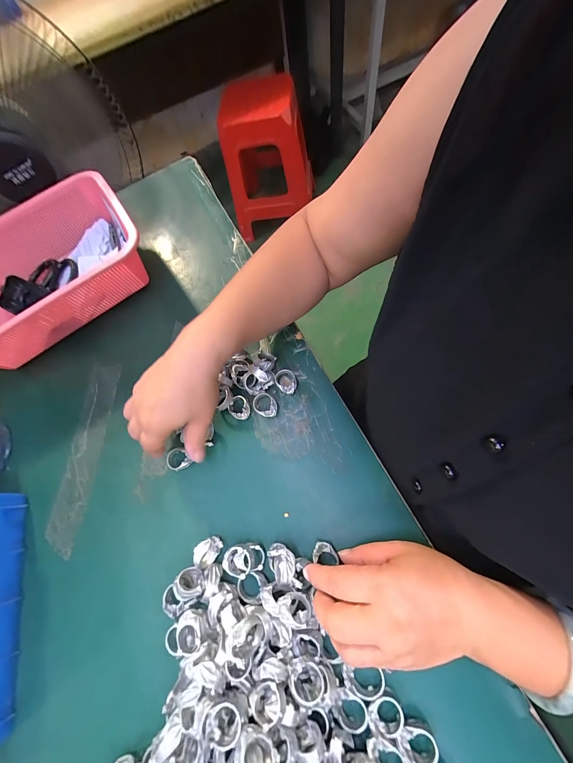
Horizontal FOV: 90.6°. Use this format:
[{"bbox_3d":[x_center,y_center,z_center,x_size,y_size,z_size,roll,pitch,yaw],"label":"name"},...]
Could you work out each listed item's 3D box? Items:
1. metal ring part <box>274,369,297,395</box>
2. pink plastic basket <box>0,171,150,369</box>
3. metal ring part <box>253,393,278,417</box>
[{"bbox_3d":[0.000,0.001,0.333,0.024,0.013,0.030,-17,66,3],"label":"metal ring part"},{"bbox_3d":[-0.358,-0.155,0.418,0.296,0.107,0.200,-34,66,-4],"label":"pink plastic basket"},{"bbox_3d":[-0.025,0.027,0.327,0.025,0.013,0.031,-30,66,-3],"label":"metal ring part"}]

